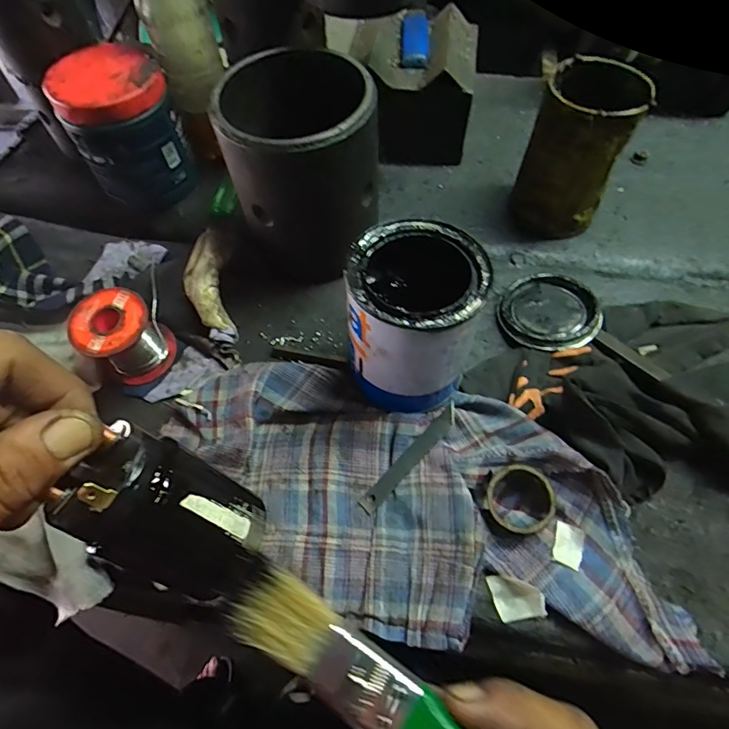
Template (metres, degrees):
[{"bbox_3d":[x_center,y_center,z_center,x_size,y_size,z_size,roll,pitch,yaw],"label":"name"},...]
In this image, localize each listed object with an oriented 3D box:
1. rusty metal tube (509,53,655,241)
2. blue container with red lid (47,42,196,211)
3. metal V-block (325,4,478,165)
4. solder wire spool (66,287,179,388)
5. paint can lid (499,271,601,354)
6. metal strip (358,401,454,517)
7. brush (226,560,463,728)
[{"bbox_3d":[0.168,-0.170,0.377,0.074,0.117,0.075,6,59,5],"label":"rusty metal tube"},{"bbox_3d":[-0.212,-0.208,0.413,0.090,0.104,0.082,-29,62,-15],"label":"blue container with red lid"},{"bbox_3d":[0.035,-0.269,0.446,0.134,0.088,0.106,1,59,2],"label":"metal V-block"},{"bbox_3d":[-0.173,-0.017,0.339,0.053,0.062,0.050,-1,59,1],"label":"solder wire spool"},{"bbox_3d":[0.144,-0.040,0.358,0.071,0.019,0.068,-1,59,1],"label":"paint can lid"},{"bbox_3d":[0.031,0.063,0.306,0.089,0.004,0.014,-46,55,-11],"label":"metal strip"},{"bbox_3d":[0.027,0.123,0.153,0.166,0.012,0.026,26,63,17],"label":"brush"}]

